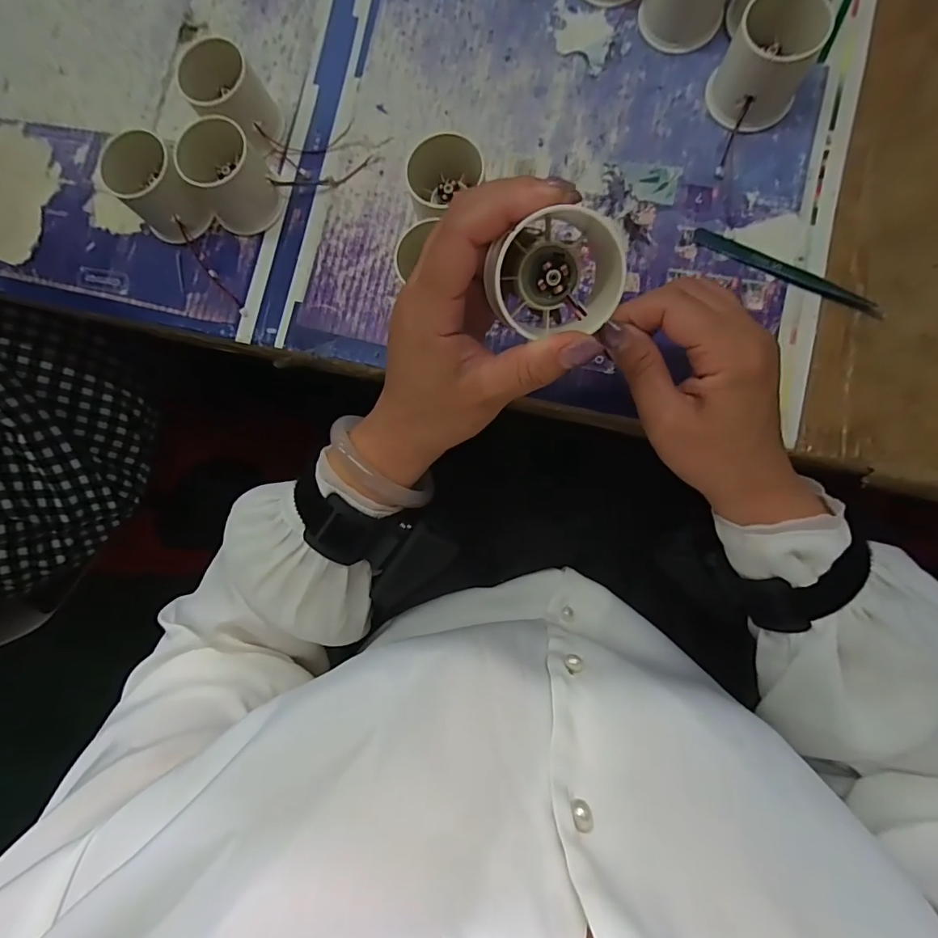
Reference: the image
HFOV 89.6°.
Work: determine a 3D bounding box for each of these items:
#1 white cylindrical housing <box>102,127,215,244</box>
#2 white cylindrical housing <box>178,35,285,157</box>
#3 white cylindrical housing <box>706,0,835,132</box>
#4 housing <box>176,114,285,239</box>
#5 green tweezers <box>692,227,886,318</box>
[{"bbox_3d":[-0.221,-0.199,0.340,0.051,0.054,0.051,-1,85,7],"label":"white cylindrical housing"},{"bbox_3d":[-0.167,-0.263,0.339,0.049,0.051,0.051,-1,85,7],"label":"white cylindrical housing"},{"bbox_3d":[0.188,-0.256,0.300,0.053,0.054,0.049,-1,85,7],"label":"white cylindrical housing"},{"bbox_3d":[-0.169,-0.207,0.334,0.056,0.051,0.055,-42,82,2],"label":"housing"},{"bbox_3d":[0.210,-0.130,0.312,0.126,0.004,0.013,29,89,8],"label":"green tweezers"}]

